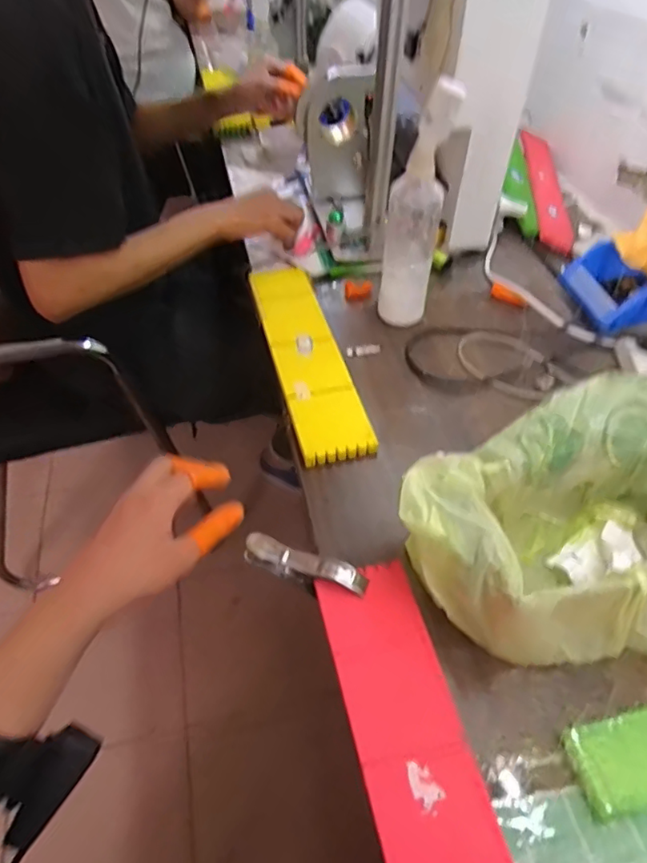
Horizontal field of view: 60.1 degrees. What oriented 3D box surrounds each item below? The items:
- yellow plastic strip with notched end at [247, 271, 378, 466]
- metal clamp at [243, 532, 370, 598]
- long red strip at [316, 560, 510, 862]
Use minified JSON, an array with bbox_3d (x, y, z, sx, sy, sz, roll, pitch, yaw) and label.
[{"bbox_3d":[-0.024,-0.103,0.708,0.083,0.012,0.350,-11,50,-10],"label":"yellow plastic strip with notched end"},{"bbox_3d":[-0.016,0.124,0.509,0.114,0.024,0.026,15,51,13],"label":"metal clamp"},{"bbox_3d":[0.072,0.250,0.391,0.081,0.011,0.336,-9,48,-8],"label":"long red strip"}]

